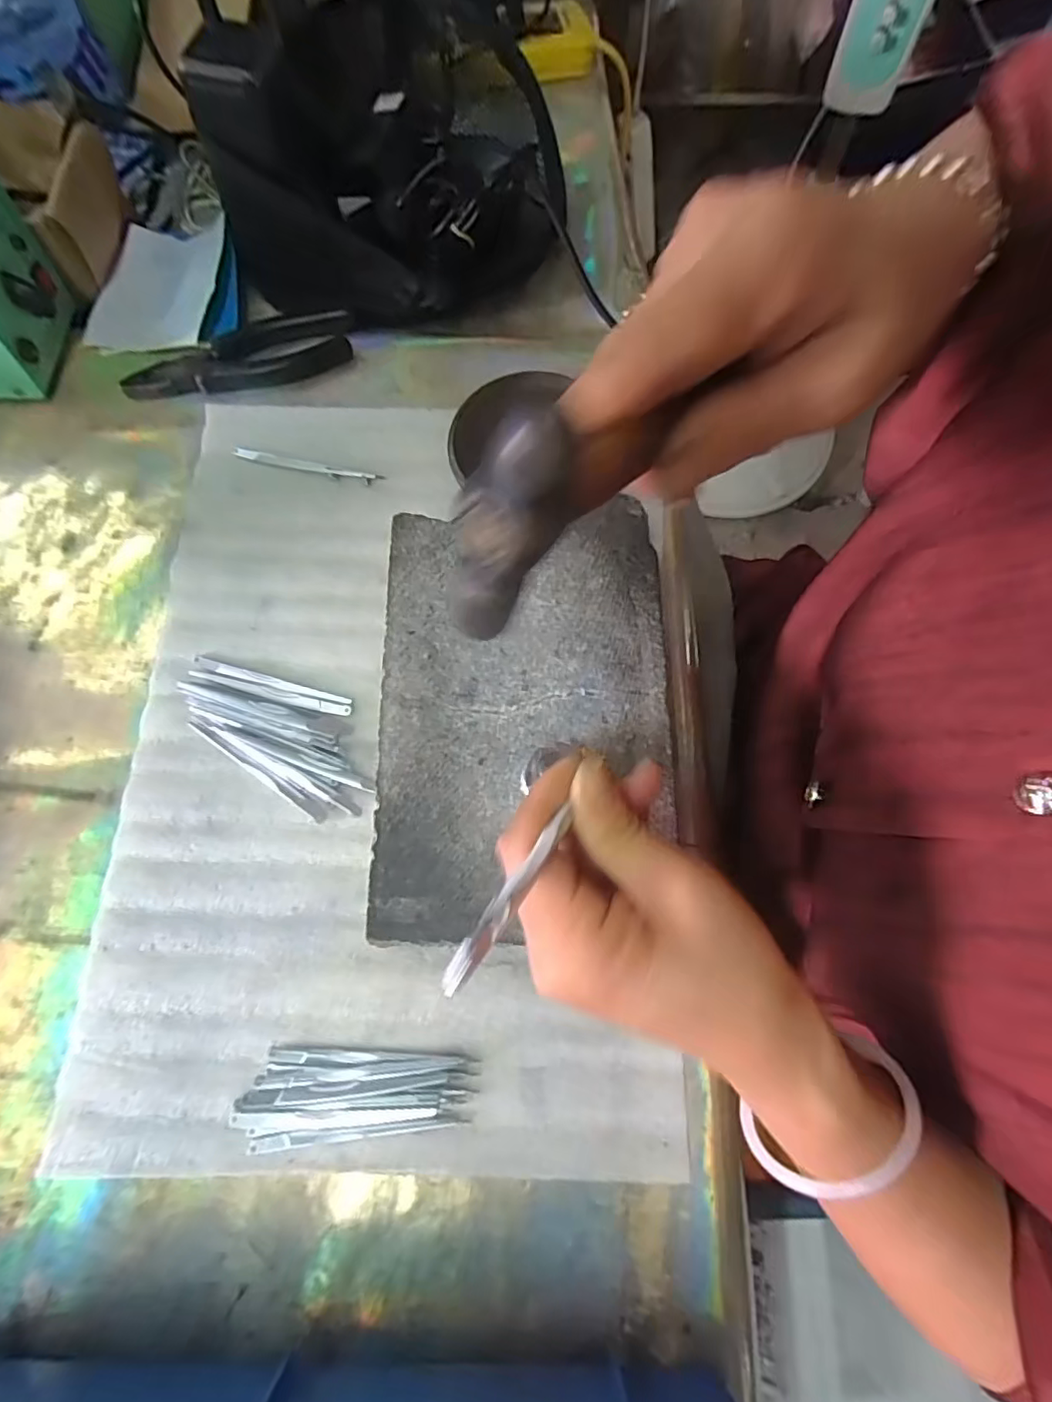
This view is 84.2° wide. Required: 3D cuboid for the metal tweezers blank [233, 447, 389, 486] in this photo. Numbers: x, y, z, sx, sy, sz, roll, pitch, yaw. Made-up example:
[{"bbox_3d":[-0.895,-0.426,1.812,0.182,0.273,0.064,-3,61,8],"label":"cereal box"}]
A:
[{"bbox_3d":[-0.151,-0.162,0.402,0.106,0.004,0.009,12,74,4],"label":"metal tweezers blank"}]

